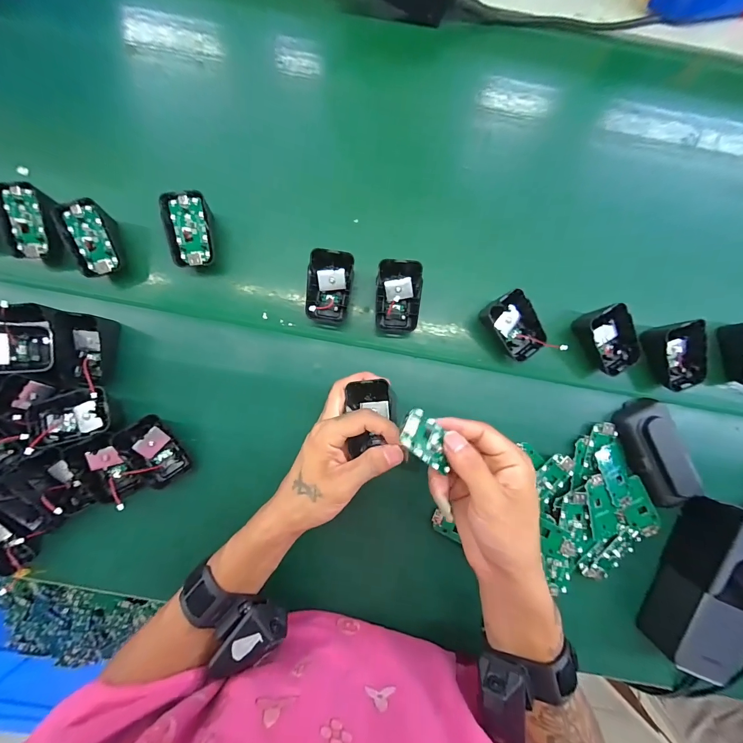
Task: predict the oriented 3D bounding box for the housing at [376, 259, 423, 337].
[{"bbox_3d":[0.027,-0.074,0.350,0.044,0.036,0.069,2,89,0],"label":"housing"}]

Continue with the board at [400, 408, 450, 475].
[{"bbox_3d":[0.044,0.053,0.263,0.055,0.006,0.030,40,67,-30],"label":"board"}]

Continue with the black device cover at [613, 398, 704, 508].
[{"bbox_3d":[0.290,0.082,0.344,0.053,0.023,0.104,-25,89,0],"label":"black device cover"}]

